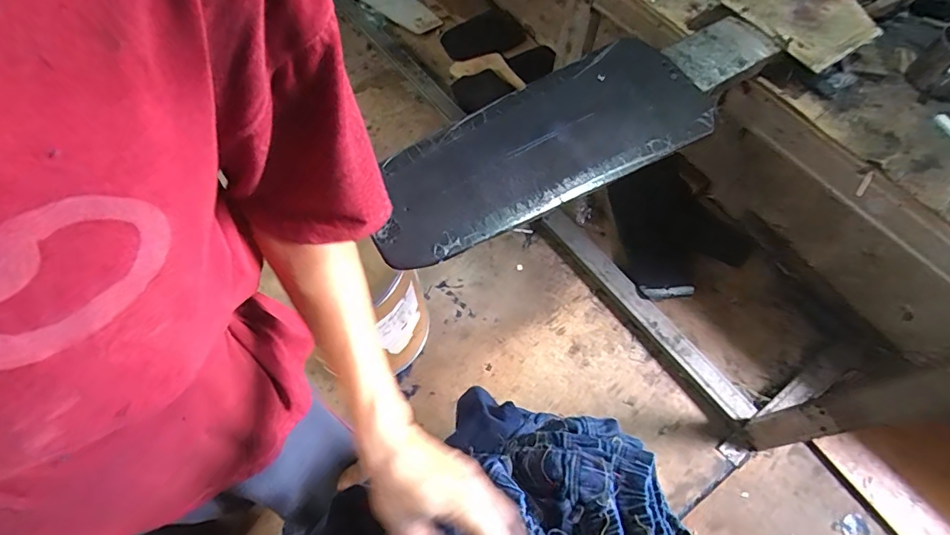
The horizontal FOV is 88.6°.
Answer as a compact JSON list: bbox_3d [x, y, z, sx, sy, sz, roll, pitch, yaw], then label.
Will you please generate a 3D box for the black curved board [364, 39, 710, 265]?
[{"bbox_3d":[0.074,-0.161,0.618,0.449,0.029,0.183,-27,67,-11],"label":"black curved board"}]

